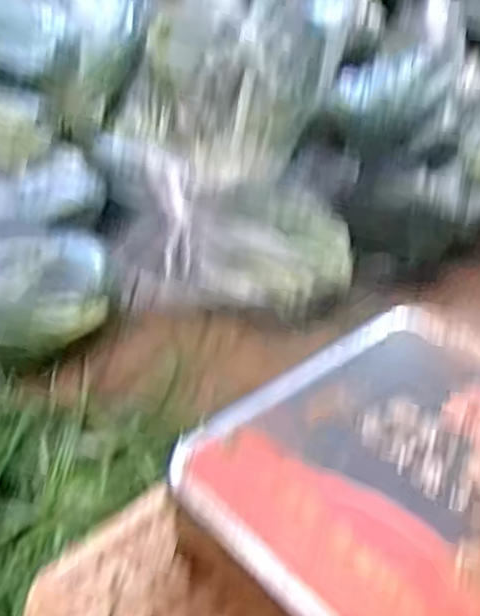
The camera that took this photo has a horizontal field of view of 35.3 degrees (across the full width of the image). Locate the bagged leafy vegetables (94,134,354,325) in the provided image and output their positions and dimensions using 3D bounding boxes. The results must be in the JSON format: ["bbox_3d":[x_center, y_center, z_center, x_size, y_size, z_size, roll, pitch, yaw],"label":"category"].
[{"bbox_3d":[-0.033,-0.111,1.177,0.409,0.152,0.189,8,39,2],"label":"bagged leafy vegetables"}]

